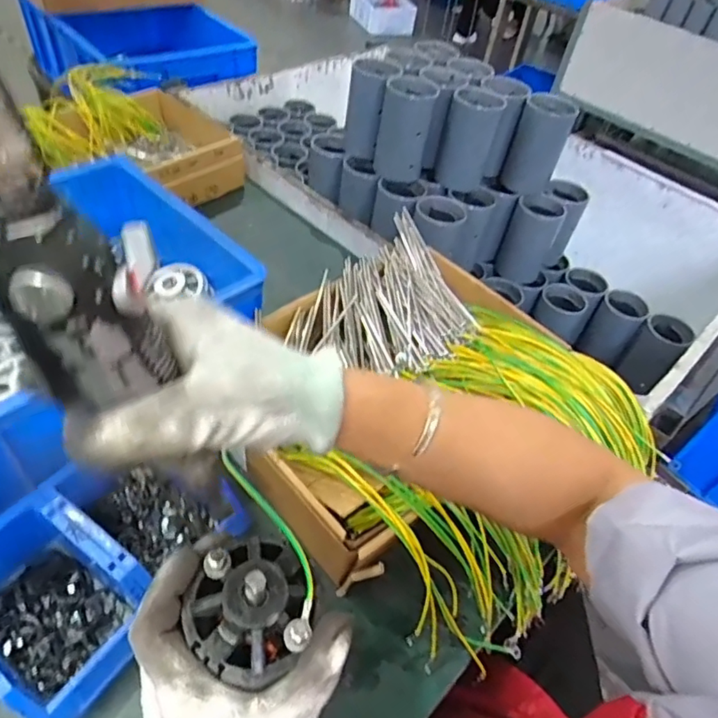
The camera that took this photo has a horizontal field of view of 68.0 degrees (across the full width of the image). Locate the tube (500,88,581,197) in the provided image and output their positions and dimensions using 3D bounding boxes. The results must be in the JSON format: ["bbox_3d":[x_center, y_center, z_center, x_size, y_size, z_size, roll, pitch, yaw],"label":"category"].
[{"bbox_3d":[0.275,-0.334,0.805,0.074,0.129,0.086,23,49,10],"label":"tube"}]

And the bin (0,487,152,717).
[{"bbox_3d":[-0.250,0.196,0.430,0.156,0.060,0.113,31,51,17],"label":"bin"}]

